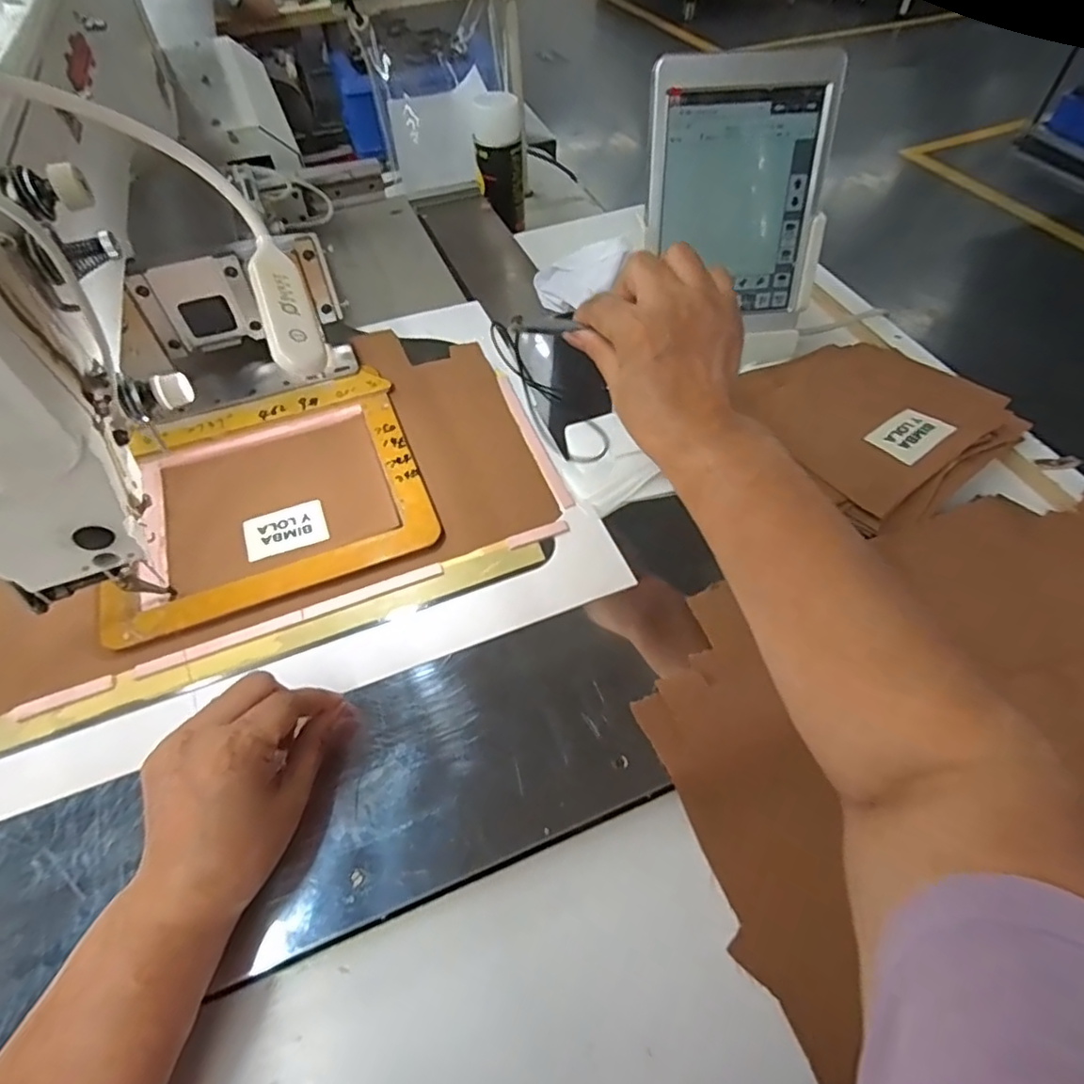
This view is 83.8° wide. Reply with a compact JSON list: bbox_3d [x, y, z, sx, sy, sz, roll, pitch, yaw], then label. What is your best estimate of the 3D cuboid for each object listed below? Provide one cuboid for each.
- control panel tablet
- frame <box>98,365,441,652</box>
[{"bbox_3d":[0.161,-0.271,0.506,0.149,0.218,0.015,-4,37,-2],"label":"control panel tablet"},{"bbox_3d":[-0.220,-0.045,0.480,0.233,0.012,0.214,-19,60,-11],"label":"frame"}]

